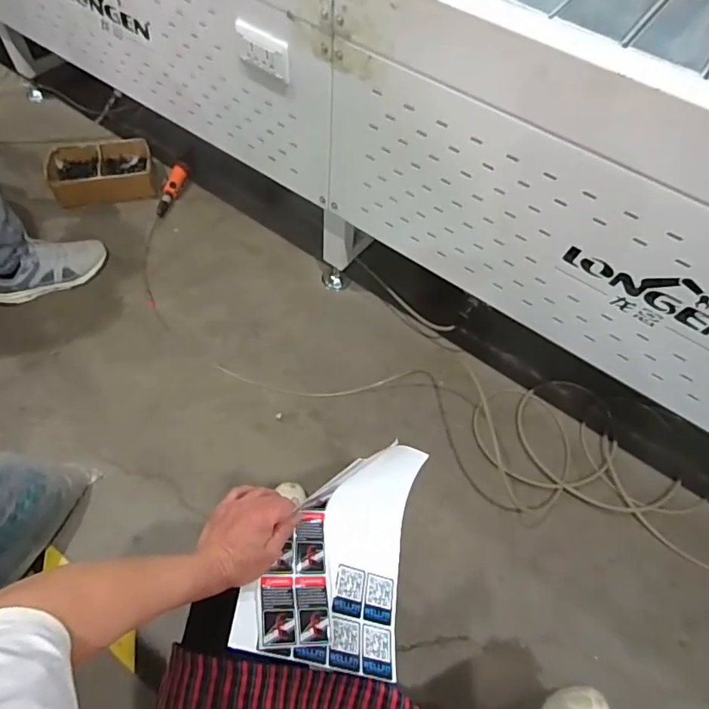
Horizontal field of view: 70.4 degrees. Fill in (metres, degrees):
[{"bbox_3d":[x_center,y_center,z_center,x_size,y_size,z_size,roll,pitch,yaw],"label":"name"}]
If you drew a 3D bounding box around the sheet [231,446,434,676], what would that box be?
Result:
[{"bbox_3d":[-0.017,0.206,0.560,0.172,0.028,0.243,24,57,-17],"label":"sheet"}]

